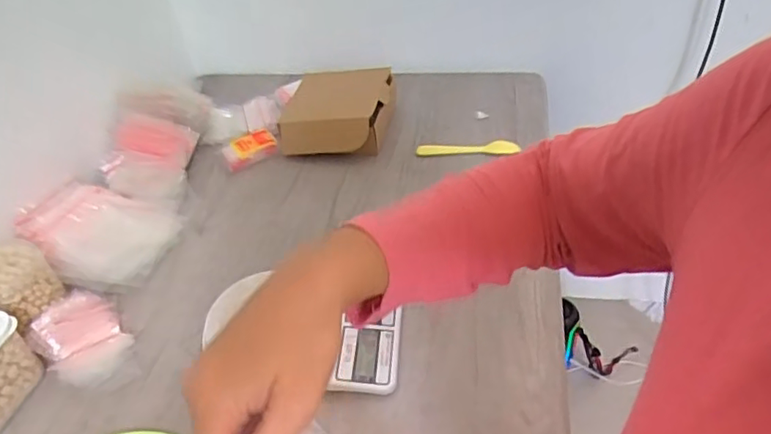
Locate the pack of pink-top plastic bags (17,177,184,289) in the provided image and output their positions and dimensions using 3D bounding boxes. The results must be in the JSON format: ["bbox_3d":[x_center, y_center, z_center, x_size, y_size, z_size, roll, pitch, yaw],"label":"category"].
[{"bbox_3d":[-0.377,0.015,0.770,0.192,0.062,0.167,27,51,33],"label":"pack of pink-top plastic bags"}]

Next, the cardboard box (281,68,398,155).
[{"bbox_3d":[-0.070,-0.173,0.919,0.167,0.081,0.167,2,42,11],"label":"cardboard box"}]

